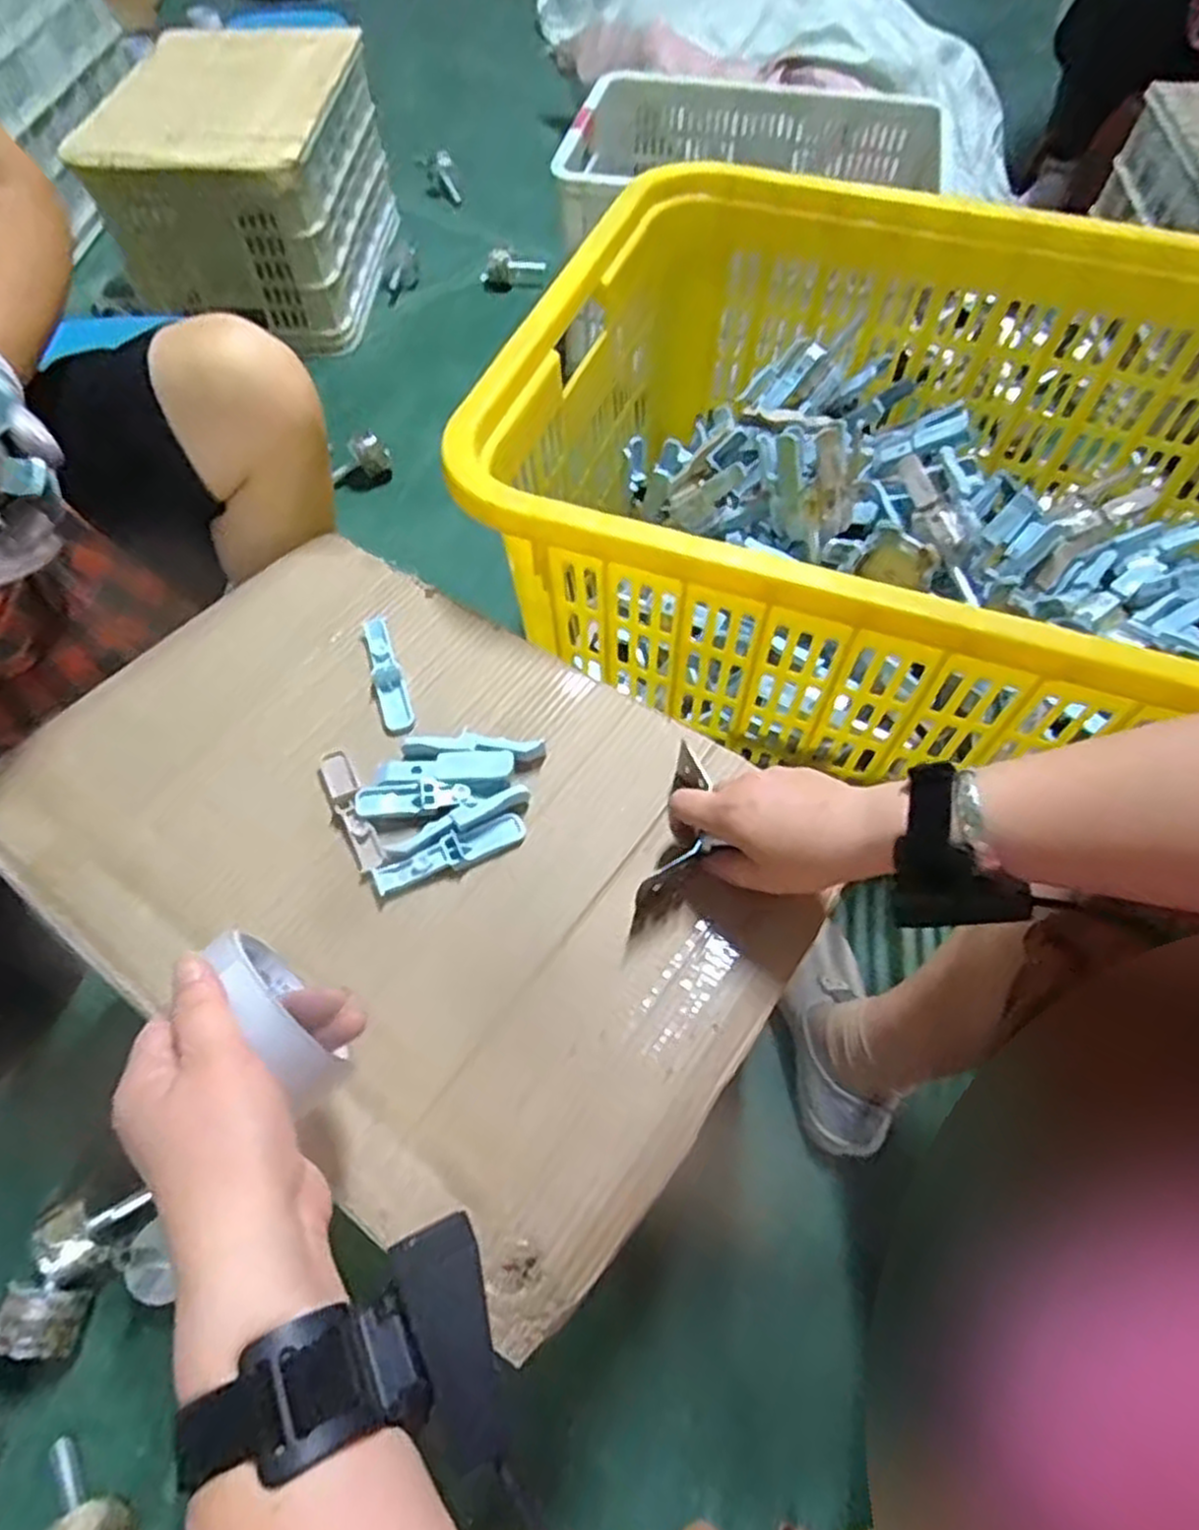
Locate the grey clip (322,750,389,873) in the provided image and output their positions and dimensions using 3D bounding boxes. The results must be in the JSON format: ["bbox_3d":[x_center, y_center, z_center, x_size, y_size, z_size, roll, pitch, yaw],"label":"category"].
[{"bbox_3d":[-0.166,0.029,0.517,0.022,0.015,0.095,-23,62,-13],"label":"grey clip"}]

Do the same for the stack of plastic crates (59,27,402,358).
[{"bbox_3d":[-0.586,-1.003,1.354,0.355,0.291,0.520,3,59,2],"label":"stack of plastic crates"}]

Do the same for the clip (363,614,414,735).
[{"bbox_3d":[-0.158,-0.067,0.578,0.020,0.019,0.101,-16,61,-9],"label":"clip"}]

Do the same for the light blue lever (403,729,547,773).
[{"bbox_3d":[-0.087,-0.010,0.537,0.098,0.021,0.021,-1,59,-1],"label":"light blue lever"}]

